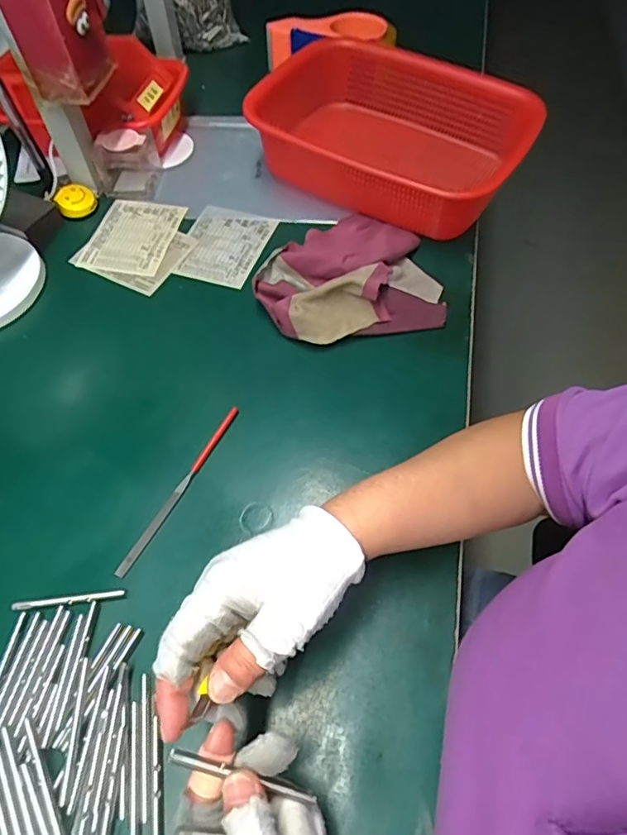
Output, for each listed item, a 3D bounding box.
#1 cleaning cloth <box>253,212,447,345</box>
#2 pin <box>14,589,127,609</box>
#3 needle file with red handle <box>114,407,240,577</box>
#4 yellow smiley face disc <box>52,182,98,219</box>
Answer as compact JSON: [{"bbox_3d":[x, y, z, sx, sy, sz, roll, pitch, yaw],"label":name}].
[{"bbox_3d":[0.030,-0.150,0.515,0.169,0.046,0.159,-9,59,-4],"label":"cleaning cloth"},{"bbox_3d":[-0.174,0.129,0.373,0.078,0.004,0.006,-7,59,-2],"label":"pin"},{"bbox_3d":[-0.105,0.054,0.419,0.008,0.006,0.158,24,62,15],"label":"needle file with red handle"},{"bbox_3d":[-0.270,-0.247,0.600,0.042,0.012,0.042,-26,89,-15],"label":"yellow smiley face disc"}]

